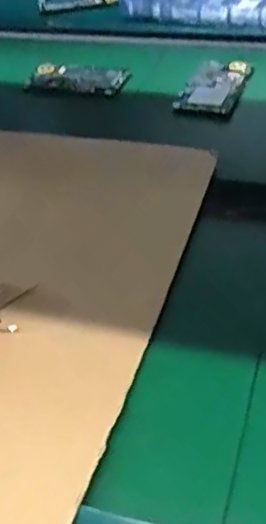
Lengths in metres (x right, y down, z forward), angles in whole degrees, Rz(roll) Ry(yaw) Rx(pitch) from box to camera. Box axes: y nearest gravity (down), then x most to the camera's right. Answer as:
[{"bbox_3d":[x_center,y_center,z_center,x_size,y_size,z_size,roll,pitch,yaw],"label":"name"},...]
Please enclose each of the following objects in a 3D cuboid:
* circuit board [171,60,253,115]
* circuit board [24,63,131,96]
[{"bbox_3d":[0.097,-0.209,0.754,0.064,0.011,0.117,12,44,19],"label":"circuit board"},{"bbox_3d":[-0.072,-0.226,0.801,0.127,0.007,0.062,6,43,13],"label":"circuit board"}]

